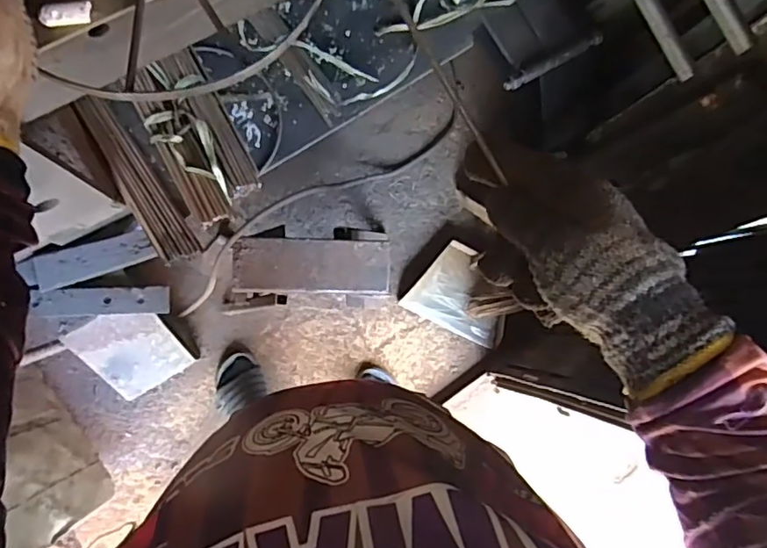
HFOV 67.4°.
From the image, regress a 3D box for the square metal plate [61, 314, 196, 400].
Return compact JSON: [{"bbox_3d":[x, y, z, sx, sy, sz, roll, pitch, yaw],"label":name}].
[{"bbox_3d":[-0.482,0.148,1.110,0.149,0.214,0.016,-31,46,-12],"label":"square metal plate"}]

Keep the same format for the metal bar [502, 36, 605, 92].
[{"bbox_3d":[0.296,-0.370,1.002,0.200,0.012,0.022,-29,90,-8],"label":"metal bar"}]

